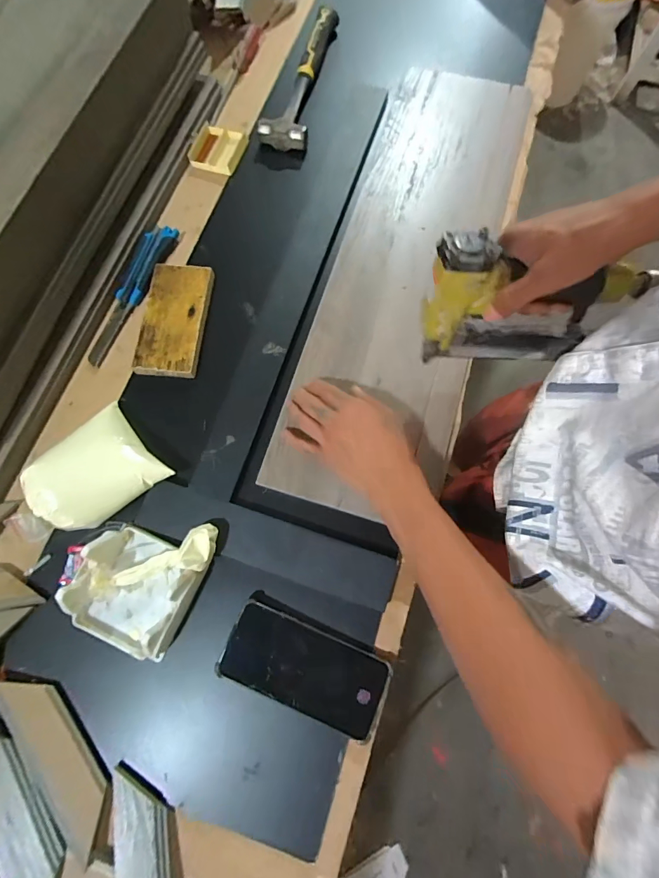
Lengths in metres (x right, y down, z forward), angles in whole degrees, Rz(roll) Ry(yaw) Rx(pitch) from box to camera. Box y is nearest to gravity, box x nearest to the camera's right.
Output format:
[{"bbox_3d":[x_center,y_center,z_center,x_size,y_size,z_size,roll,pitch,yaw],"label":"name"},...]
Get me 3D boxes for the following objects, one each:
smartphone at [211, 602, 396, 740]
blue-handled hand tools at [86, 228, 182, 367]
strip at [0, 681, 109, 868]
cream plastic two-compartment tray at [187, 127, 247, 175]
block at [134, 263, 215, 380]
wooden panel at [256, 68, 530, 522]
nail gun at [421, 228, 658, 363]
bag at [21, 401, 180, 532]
[{"bbox_3d":[-0.024,0.229,0.396,0.164,0.009,0.075,22,76,6],"label":"smartphone"},{"bbox_3d":[-0.266,-0.197,0.528,0.037,0.016,0.214,23,76,6],"label":"blue-handled hand tools"},{"bbox_3d":[-0.264,0.303,0.383,0.050,0.008,0.171,-40,78,-10],"label":"strip"},{"bbox_3d":[-0.165,-0.432,0.589,0.069,0.014,0.073,17,76,5],"label":"cream plastic two-compartment tray"},{"bbox_3d":[-0.199,-0.155,0.509,0.075,0.015,0.152,6,75,2],"label":"block"},{"bbox_3d":[0.107,-0.229,0.512,0.196,0.022,0.660,17,75,5],"label":"wooden panel"},{"bbox_3d":[0.185,-0.129,0.379,0.189,0.123,0.051,2,75,1],"label":"nail gun"},{"bbox_3d":[-0.262,0.025,0.432,0.126,0.050,0.120,-35,78,-8],"label":"bag"}]

